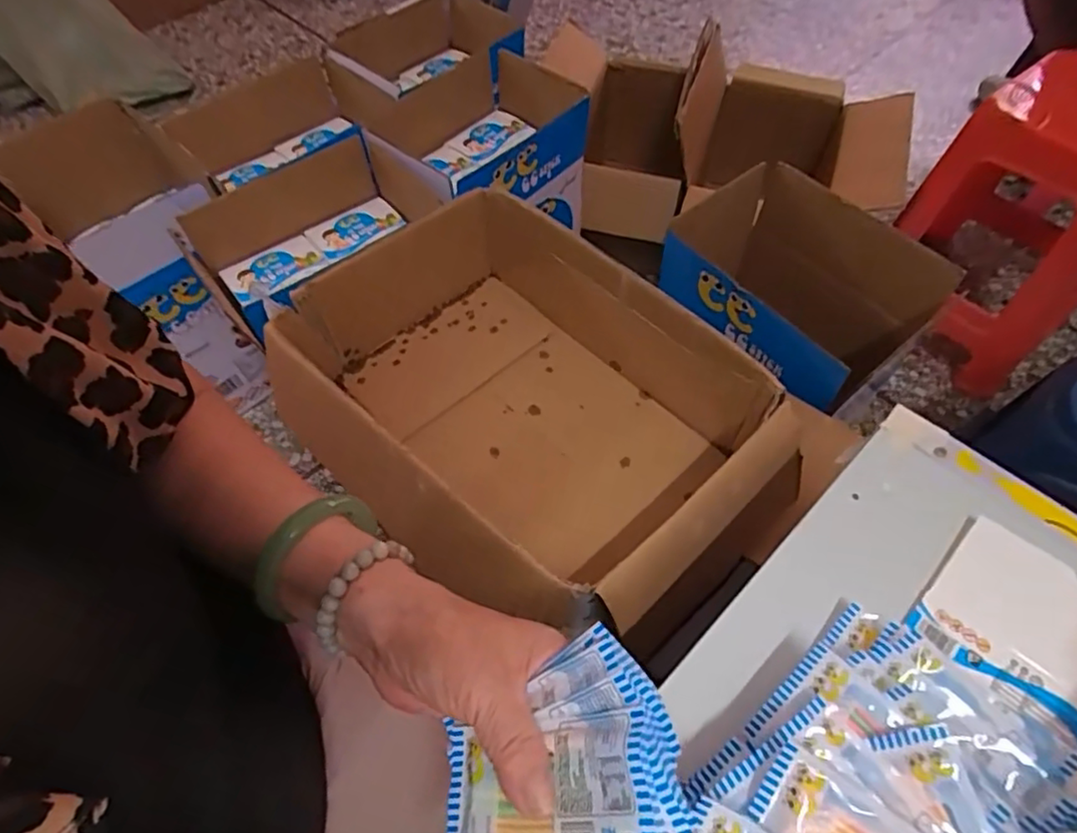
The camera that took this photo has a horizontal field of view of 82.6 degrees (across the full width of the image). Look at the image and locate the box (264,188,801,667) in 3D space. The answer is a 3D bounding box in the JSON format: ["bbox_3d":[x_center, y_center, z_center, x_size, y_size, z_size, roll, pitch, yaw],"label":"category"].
[{"bbox_3d":[-0.014,-0.022,0.672,0.308,0.155,0.521,-39,65,-21],"label":"box"}]

